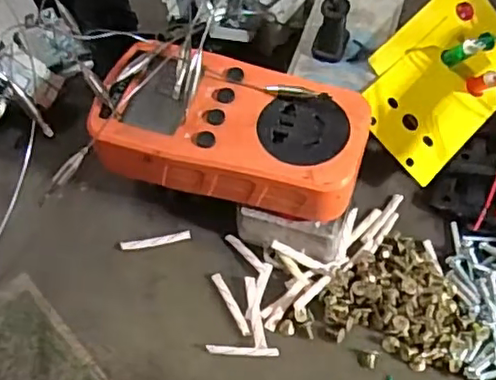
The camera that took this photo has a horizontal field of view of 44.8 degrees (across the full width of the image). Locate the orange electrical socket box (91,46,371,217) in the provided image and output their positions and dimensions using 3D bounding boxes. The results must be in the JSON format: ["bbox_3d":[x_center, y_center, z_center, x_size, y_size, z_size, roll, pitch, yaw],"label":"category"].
[{"bbox_3d":[-0.009,-0.029,0.286,0.125,0.026,0.070,14,62,7],"label":"orange electrical socket box"}]

